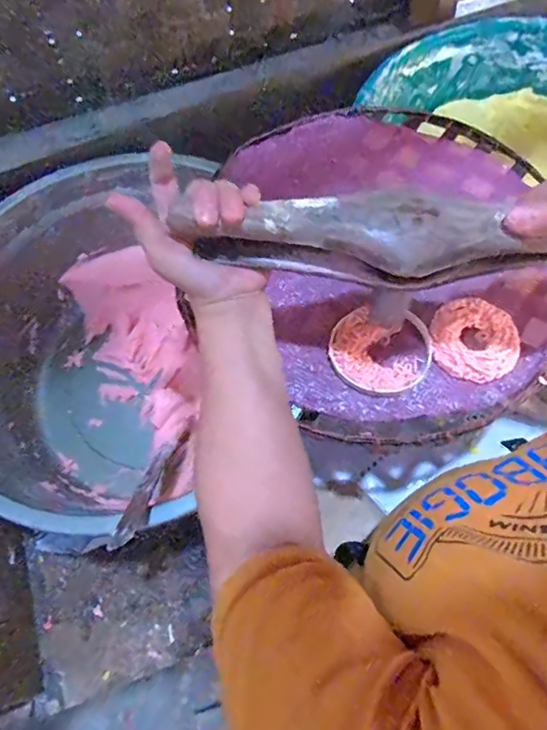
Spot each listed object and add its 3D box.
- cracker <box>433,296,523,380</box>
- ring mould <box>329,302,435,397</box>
[{"bbox_3d":[0.179,-0.023,0.444,0.074,0.019,0.075,-2,67,5],"label":"cracker"},{"bbox_3d":[0.094,-0.012,0.445,0.088,0.017,0.079,6,68,8],"label":"ring mould"}]

